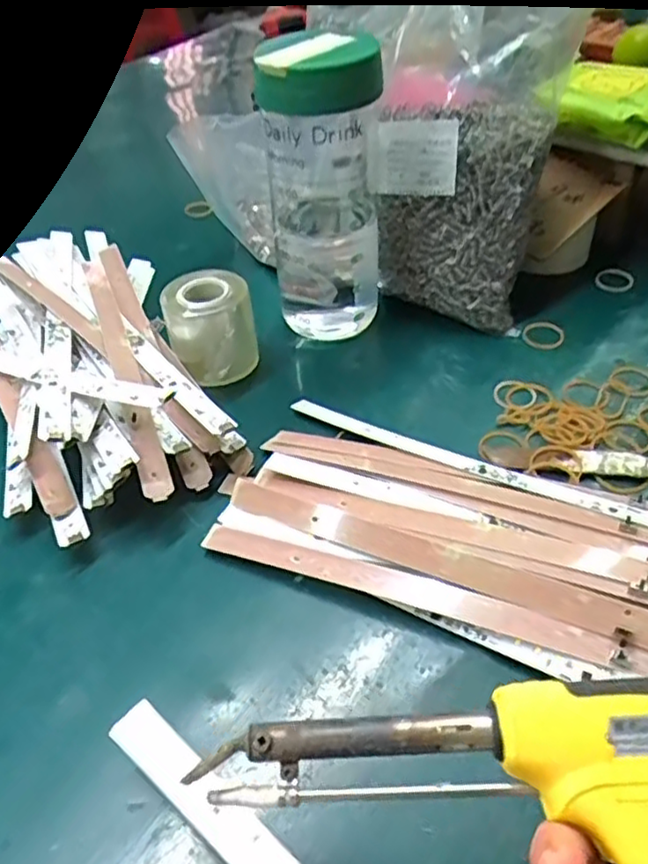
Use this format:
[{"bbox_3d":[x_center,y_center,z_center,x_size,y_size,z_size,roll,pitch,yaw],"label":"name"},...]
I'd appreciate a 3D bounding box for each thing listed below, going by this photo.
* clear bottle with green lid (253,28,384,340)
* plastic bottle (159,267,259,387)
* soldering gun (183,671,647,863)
[{"bbox_3d":[0.001,-0.170,0.500,0.080,0.213,0.083,-4,43,3],"label":"clear bottle with green lid"},{"bbox_3d":[-0.083,-0.070,0.505,0.062,0.077,0.062,-14,44,-8],"label":"plastic bottle"},{"bbox_3d":[0.079,0.133,0.210,0.139,0.049,0.196,-33,49,-25],"label":"soldering gun"}]

